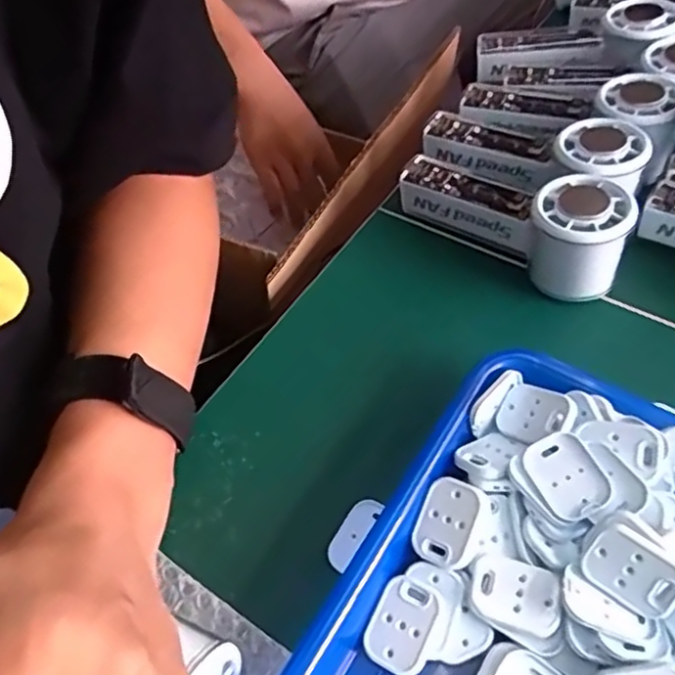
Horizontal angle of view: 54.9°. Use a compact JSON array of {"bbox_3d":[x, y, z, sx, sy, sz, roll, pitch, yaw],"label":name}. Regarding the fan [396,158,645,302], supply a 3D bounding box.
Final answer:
[{"bbox_3d":[0.113,-0.079,0.428,0.151,0.076,0.045,36,64,26],"label":"fan"}]

